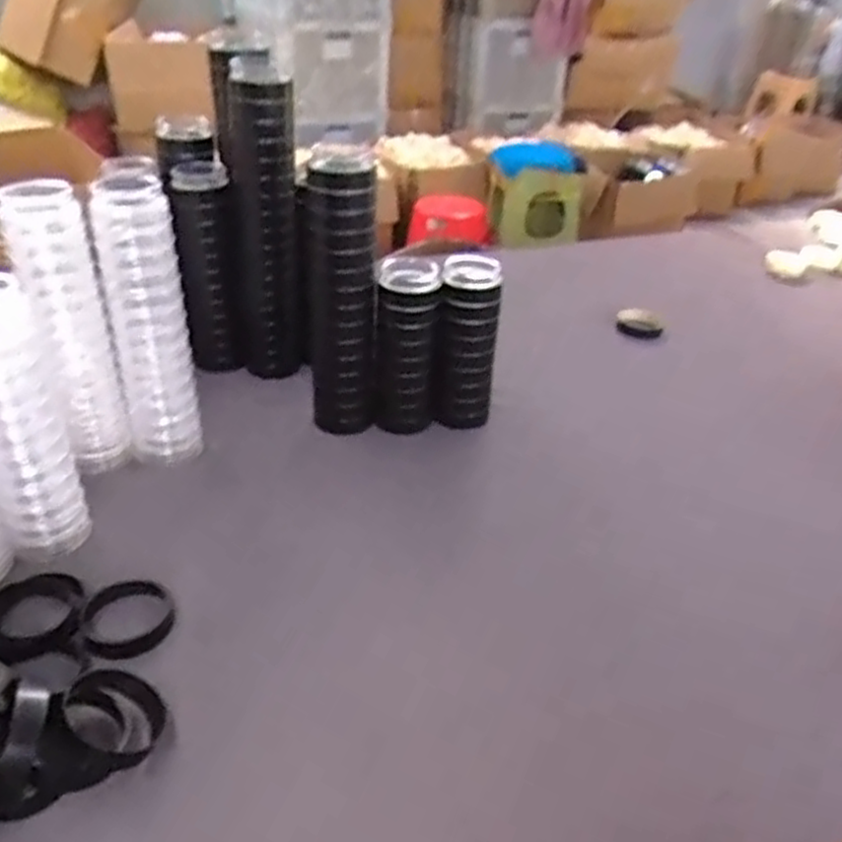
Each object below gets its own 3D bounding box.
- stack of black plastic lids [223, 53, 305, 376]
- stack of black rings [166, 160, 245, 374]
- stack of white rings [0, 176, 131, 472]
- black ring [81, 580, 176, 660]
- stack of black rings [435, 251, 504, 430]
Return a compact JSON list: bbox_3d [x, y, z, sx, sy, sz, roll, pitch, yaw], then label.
[{"bbox_3d":[-0.179,-0.219,0.864,0.074,0.346,0.062,-2,33,-8],"label":"stack of black plastic lids"},{"bbox_3d":[-0.250,-0.178,0.907,0.065,0.233,0.067,-8,34,-17],"label":"stack of black rings"},{"bbox_3d":[-0.329,-0.082,0.708,0.064,0.272,0.061,-11,35,-21],"label":"stack of white rings"},{"bbox_3d":[-0.227,0.152,0.586,0.067,0.018,0.072,2,33,-1],"label":"black ring"},{"bbox_3d":[0.053,-0.088,0.838,0.063,0.178,0.067,5,33,4],"label":"stack of black rings"}]

